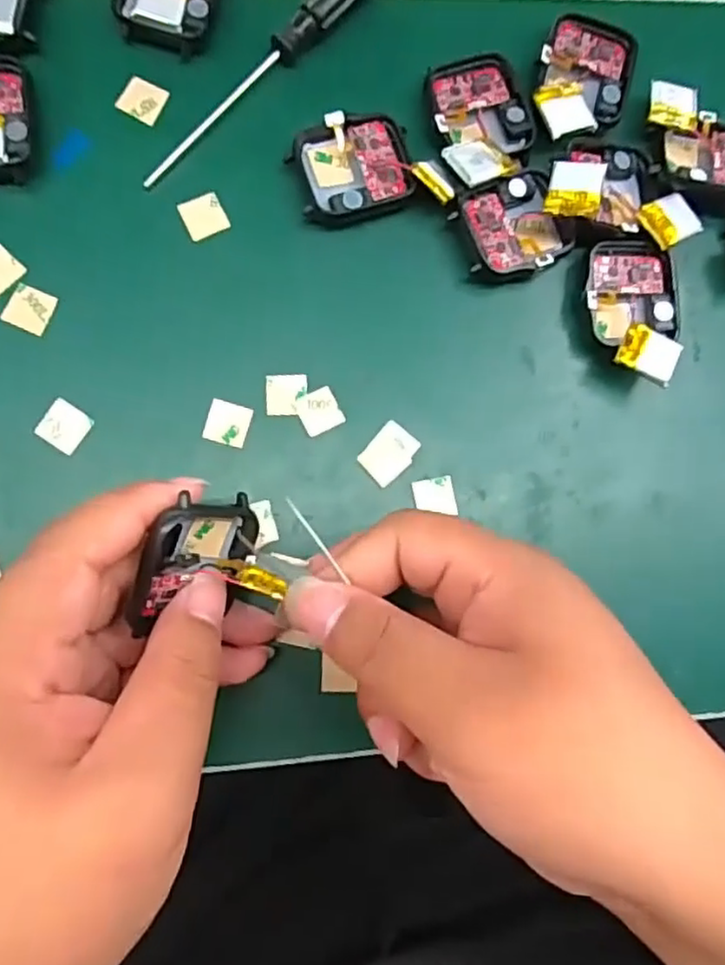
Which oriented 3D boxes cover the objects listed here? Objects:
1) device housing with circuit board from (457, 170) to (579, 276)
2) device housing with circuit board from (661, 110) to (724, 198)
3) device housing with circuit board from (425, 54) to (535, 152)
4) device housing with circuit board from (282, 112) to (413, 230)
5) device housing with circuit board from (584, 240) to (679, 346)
[{"bbox_3d":[0.061,-0.100,0.267,0.039,0.009,0.036,-23,88,-8],"label":"device housing with circuit board"},{"bbox_3d":[0.141,-0.133,0.277,0.040,0.009,0.035,9,84,-5],"label":"device housing with circuit board"},{"bbox_3d":[0.046,-0.149,0.270,0.038,0.005,0.038,-10,86,-7],"label":"device housing with circuit board"},{"bbox_3d":[-0.004,-0.120,0.264,0.044,0.010,0.037,-18,87,-8],"label":"device housing with circuit board"},{"bbox_3d":[0.105,-0.074,0.272,0.037,0.013,0.039,0,85,-6],"label":"device housing with circuit board"}]

